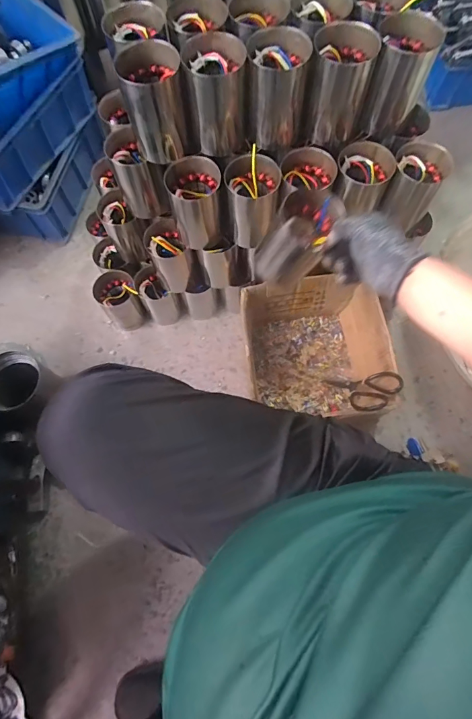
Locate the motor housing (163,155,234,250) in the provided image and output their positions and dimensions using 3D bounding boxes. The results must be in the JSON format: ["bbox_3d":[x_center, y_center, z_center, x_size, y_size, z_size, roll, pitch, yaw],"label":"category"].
[{"bbox_3d":[-0.067,-0.275,0.710,0.095,0.149,0.088,-18,71,-5],"label":"motor housing"}]

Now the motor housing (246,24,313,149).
[{"bbox_3d":[0.066,-0.421,0.612,0.099,0.134,0.080,-9,70,-2],"label":"motor housing"}]

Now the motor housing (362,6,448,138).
[{"bbox_3d":[0.249,-0.436,0.604,0.087,0.130,0.091,20,72,8],"label":"motor housing"}]

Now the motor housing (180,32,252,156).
[{"bbox_3d":[-0.032,-0.411,0.607,0.089,0.133,0.088,-16,71,-4],"label":"motor housing"}]

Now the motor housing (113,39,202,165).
[{"bbox_3d":[-0.124,-0.396,0.602,0.097,0.142,0.079,-18,71,-5],"label":"motor housing"}]

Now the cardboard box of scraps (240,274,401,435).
[{"bbox_3d":[0.173,-0.007,0.862,0.285,0.153,0.308,-7,70,-1],"label":"cardboard box of scraps"}]

